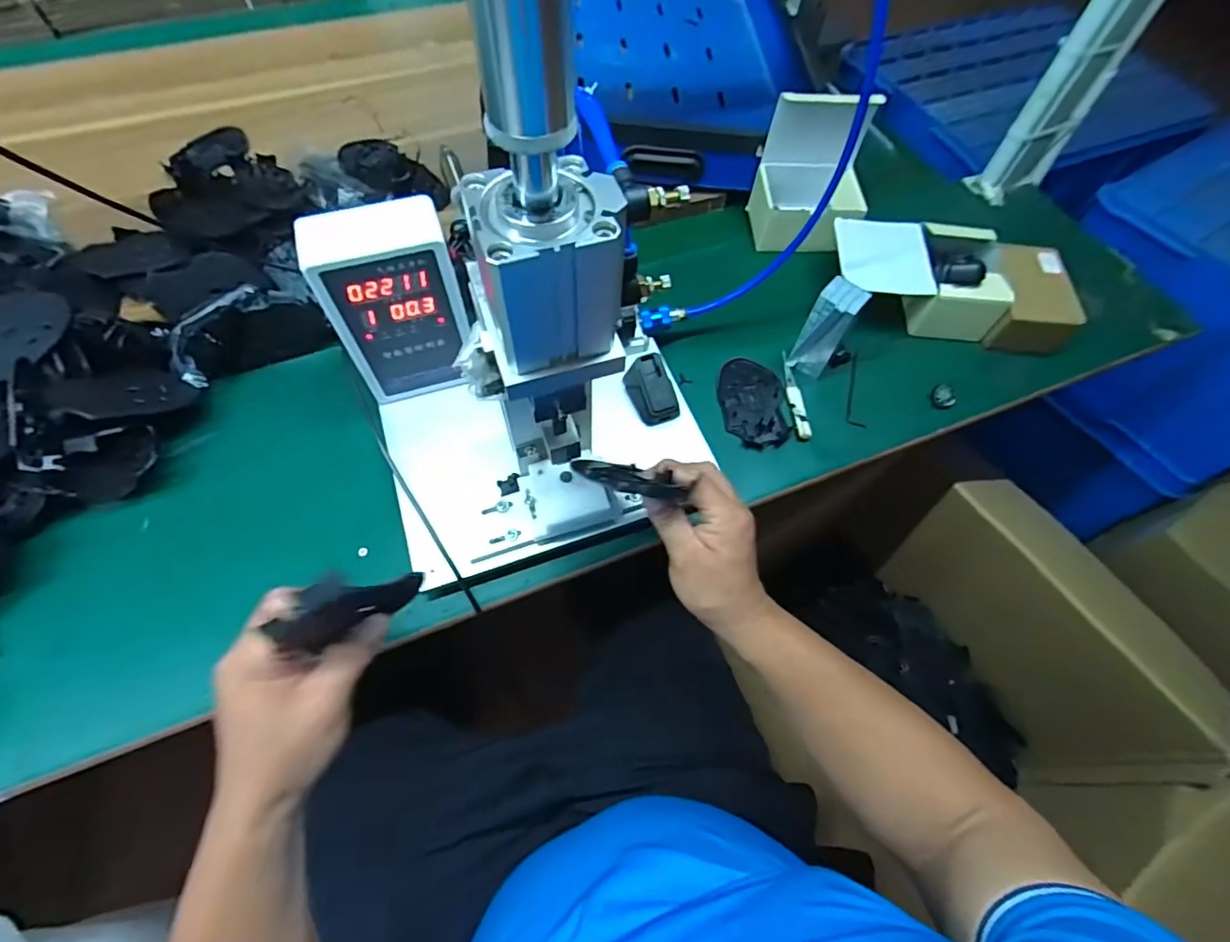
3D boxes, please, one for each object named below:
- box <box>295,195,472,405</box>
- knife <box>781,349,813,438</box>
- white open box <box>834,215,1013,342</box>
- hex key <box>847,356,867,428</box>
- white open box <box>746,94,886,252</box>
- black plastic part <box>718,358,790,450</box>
[{"bbox_3d":[-0.194,-0.146,0.497,0.101,0.159,0.062,-13,63,-9],"label":"box"},{"bbox_3d":[0.200,-0.085,0.612,0.017,0.006,0.113,-1,62,-3],"label":"knife"},{"bbox_3d":[0.347,-0.225,0.647,0.187,0.076,0.122,7,62,2],"label":"white open box"},{"bbox_3d":[0.268,-0.091,0.623,0.019,0.007,0.095,5,62,0],"label":"hex key"},{"bbox_3d":[0.244,-0.357,0.666,0.121,0.137,0.102,-1,62,-3],"label":"white open box"},{"bbox_3d":[0.151,-0.077,0.608,0.069,0.007,0.108,2,62,-1],"label":"black plastic part"}]

